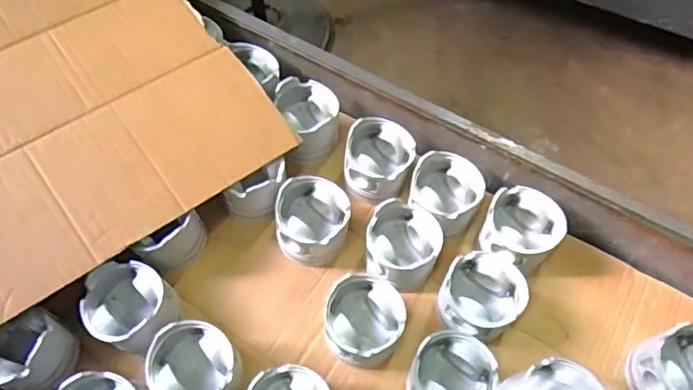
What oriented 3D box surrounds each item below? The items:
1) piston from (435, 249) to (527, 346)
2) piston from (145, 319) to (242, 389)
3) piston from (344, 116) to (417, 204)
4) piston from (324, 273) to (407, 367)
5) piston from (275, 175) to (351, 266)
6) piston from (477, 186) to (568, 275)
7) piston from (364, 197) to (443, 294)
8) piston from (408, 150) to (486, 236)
[{"bbox_3d":[0.164,0.127,0.664,0.099,0.076,0.095,1,62,-1],"label":"piston"},{"bbox_3d":[-0.172,0.198,0.612,0.091,0.085,0.091,1,62,-1],"label":"piston"},{"bbox_3d":[0.044,-0.043,0.755,0.089,0.089,0.099,19,63,8],"label":"piston"},{"bbox_3d":[0.022,0.153,0.650,0.088,0.082,0.095,1,62,-1],"label":"piston"},{"bbox_3d":[-0.044,0.034,0.707,0.089,0.074,0.099,15,63,6],"label":"piston"},{"bbox_3d":[0.225,0.049,0.707,0.096,0.080,0.092,1,62,-1],"label":"piston"},{"bbox_3d":[0.071,0.068,0.698,0.095,0.070,0.102,24,64,11],"label":"piston"},{"bbox_3d":[0.130,0.001,0.729,0.093,0.066,0.095,1,62,-1],"label":"piston"}]

